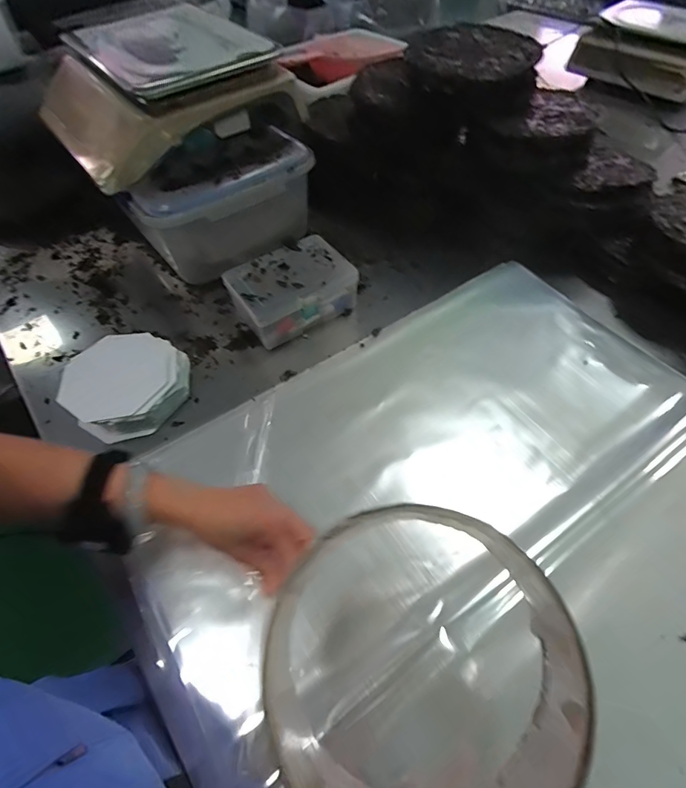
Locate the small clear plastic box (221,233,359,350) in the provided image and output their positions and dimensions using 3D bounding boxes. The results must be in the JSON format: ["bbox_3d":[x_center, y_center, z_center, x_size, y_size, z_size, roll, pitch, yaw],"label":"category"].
[{"bbox_3d":[-0.080,-0.163,0.673,0.182,0.079,0.123,-27,57,-16],"label":"small clear plastic box"}]

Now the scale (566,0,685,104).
[{"bbox_3d":[0.815,-0.903,1.111,0.245,0.139,0.337,-34,60,-20],"label":"scale"}]

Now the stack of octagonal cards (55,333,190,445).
[{"bbox_3d":[-0.313,-0.016,0.598,0.167,0.051,0.159,23,58,19],"label":"stack of octagonal cards"}]

